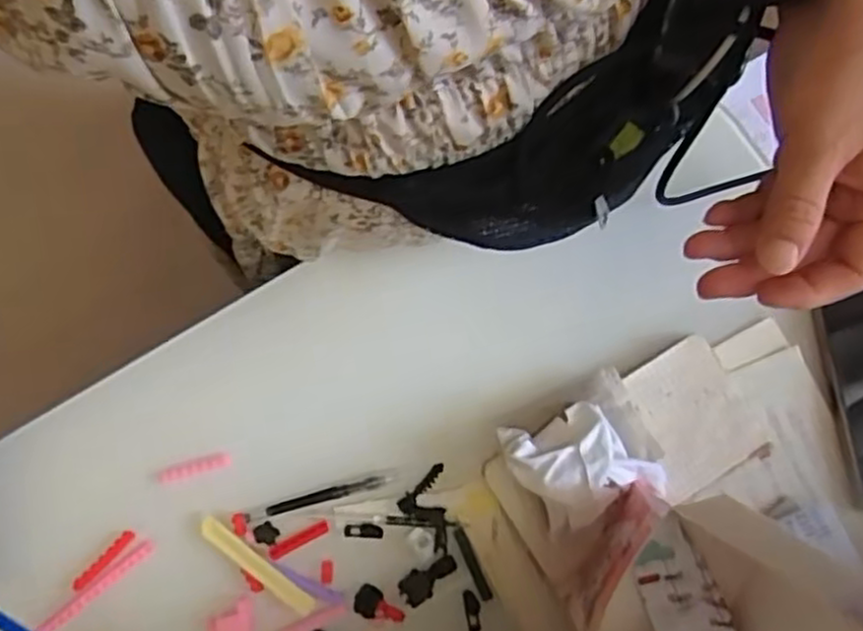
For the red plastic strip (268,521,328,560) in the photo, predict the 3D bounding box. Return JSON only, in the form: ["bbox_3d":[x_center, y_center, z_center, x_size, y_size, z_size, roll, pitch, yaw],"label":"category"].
[{"bbox_3d":[-0.087,0.147,0.484,0.041,0.004,0.010,-26,80,-4],"label":"red plastic strip"}]

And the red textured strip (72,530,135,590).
[{"bbox_3d":[-0.216,0.161,0.486,0.047,0.006,0.009,-43,81,-7],"label":"red textured strip"}]

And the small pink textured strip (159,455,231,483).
[{"bbox_3d":[-0.160,0.103,0.499,0.048,0.004,0.011,-15,79,-2],"label":"small pink textured strip"}]

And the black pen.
[{"bbox_3d":[-0.073,0.120,0.490,0.102,0.004,0.009,-14,79,-2],"label":"black pen"}]

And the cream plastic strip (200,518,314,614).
[{"bbox_3d":[-0.113,0.162,0.481,0.091,0.004,0.014,36,82,7],"label":"cream plastic strip"}]

